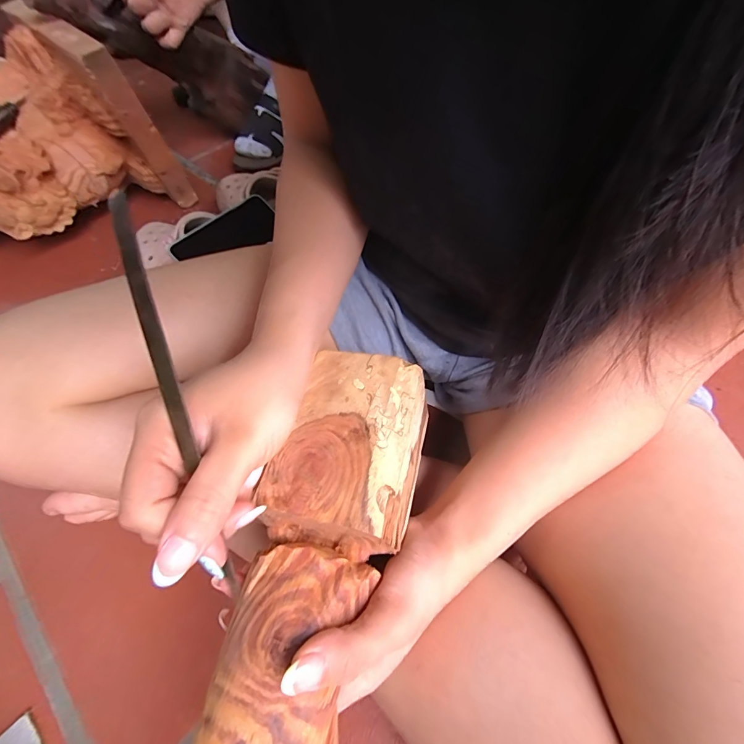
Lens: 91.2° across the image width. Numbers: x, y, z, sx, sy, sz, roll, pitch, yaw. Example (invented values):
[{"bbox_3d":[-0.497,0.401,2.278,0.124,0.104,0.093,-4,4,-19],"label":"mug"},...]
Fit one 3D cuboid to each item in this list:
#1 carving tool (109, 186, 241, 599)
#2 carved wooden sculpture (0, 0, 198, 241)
[{"bbox_3d":[-0.089,0.017,0.165,0.015,0.188,0.004,-5,10,34],"label":"carving tool"},{"bbox_3d":[-0.591,-0.300,0.531,0.526,0.198,0.237,-32,61,-15],"label":"carved wooden sculpture"}]

